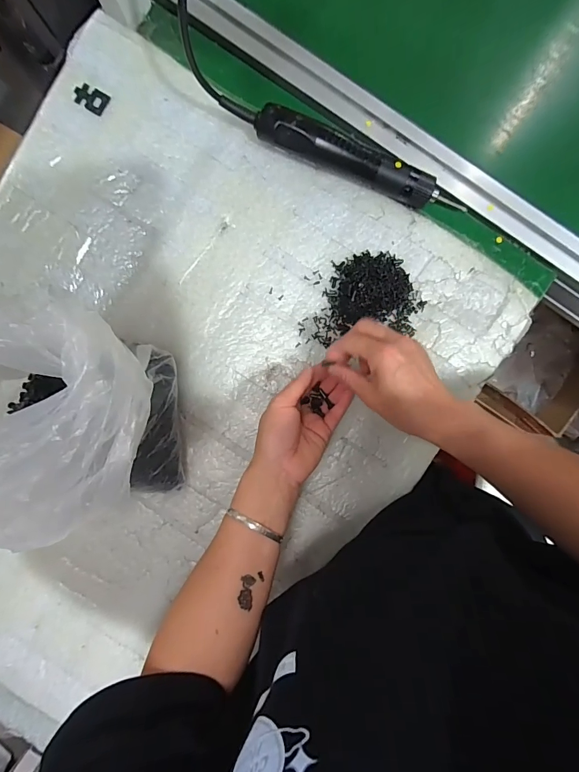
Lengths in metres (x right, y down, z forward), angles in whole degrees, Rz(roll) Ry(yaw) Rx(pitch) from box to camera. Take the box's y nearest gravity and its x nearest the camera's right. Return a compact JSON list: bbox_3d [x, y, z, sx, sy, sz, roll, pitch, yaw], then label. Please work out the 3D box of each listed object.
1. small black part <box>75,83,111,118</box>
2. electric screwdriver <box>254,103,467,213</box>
[{"bbox_3d":[-0.228,-0.329,0.436,0.041,0.004,0.027,25,91,1],"label":"small black part"},{"bbox_3d":[0.078,-0.240,0.405,0.227,0.041,0.036,22,91,1],"label":"electric screwdriver"}]

